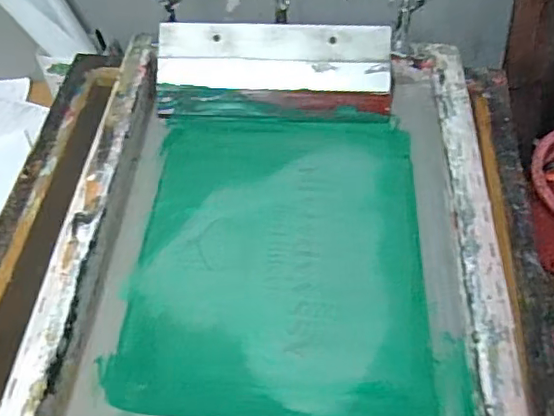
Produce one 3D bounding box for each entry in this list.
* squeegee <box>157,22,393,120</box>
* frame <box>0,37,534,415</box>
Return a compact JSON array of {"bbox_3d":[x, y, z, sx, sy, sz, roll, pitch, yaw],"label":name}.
[{"bbox_3d":[-0.003,-0.145,0.604,0.241,0.030,0.095,3,92,3],"label":"squeegee"},{"bbox_3d":[0.002,0.013,0.492,0.359,0.053,0.435,2,53,5],"label":"frame"}]

